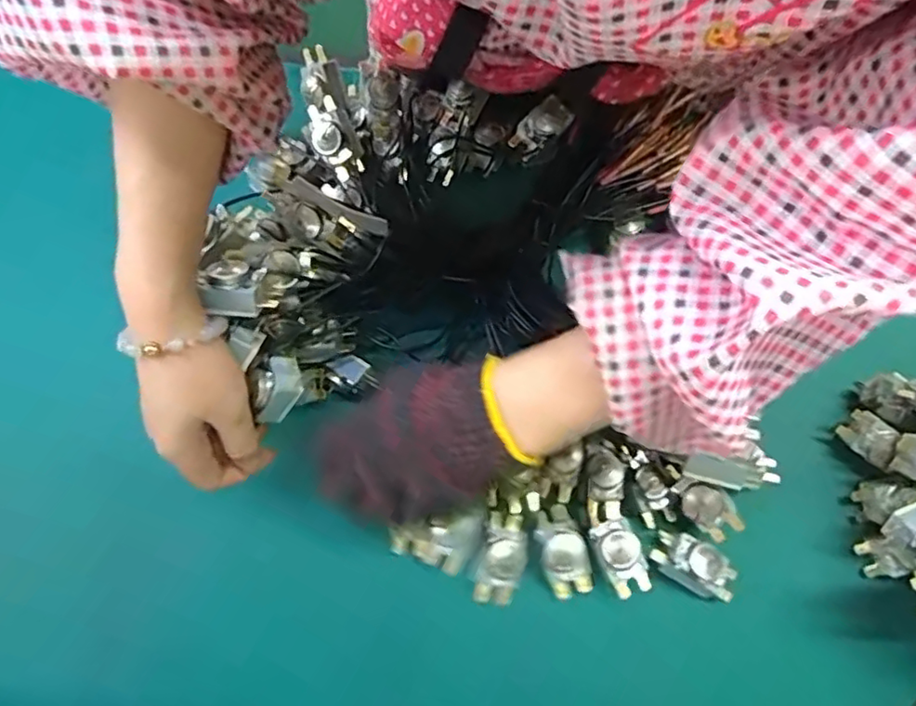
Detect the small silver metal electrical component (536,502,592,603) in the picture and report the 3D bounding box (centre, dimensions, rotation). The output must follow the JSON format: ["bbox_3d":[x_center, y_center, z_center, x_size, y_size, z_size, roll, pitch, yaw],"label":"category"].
[{"bbox_3d":[0.072,0.136,0.410,0.030,0.013,0.060,-13,73,-5],"label":"small silver metal electrical component"}]

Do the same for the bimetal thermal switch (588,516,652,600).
[{"bbox_3d":[0.112,0.138,0.406,0.029,0.019,0.050,-22,74,-7],"label":"bimetal thermal switch"}]

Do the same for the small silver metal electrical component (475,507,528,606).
[{"bbox_3d":[0.030,0.140,0.410,0.030,0.021,0.059,20,74,-10],"label":"small silver metal electrical component"}]

